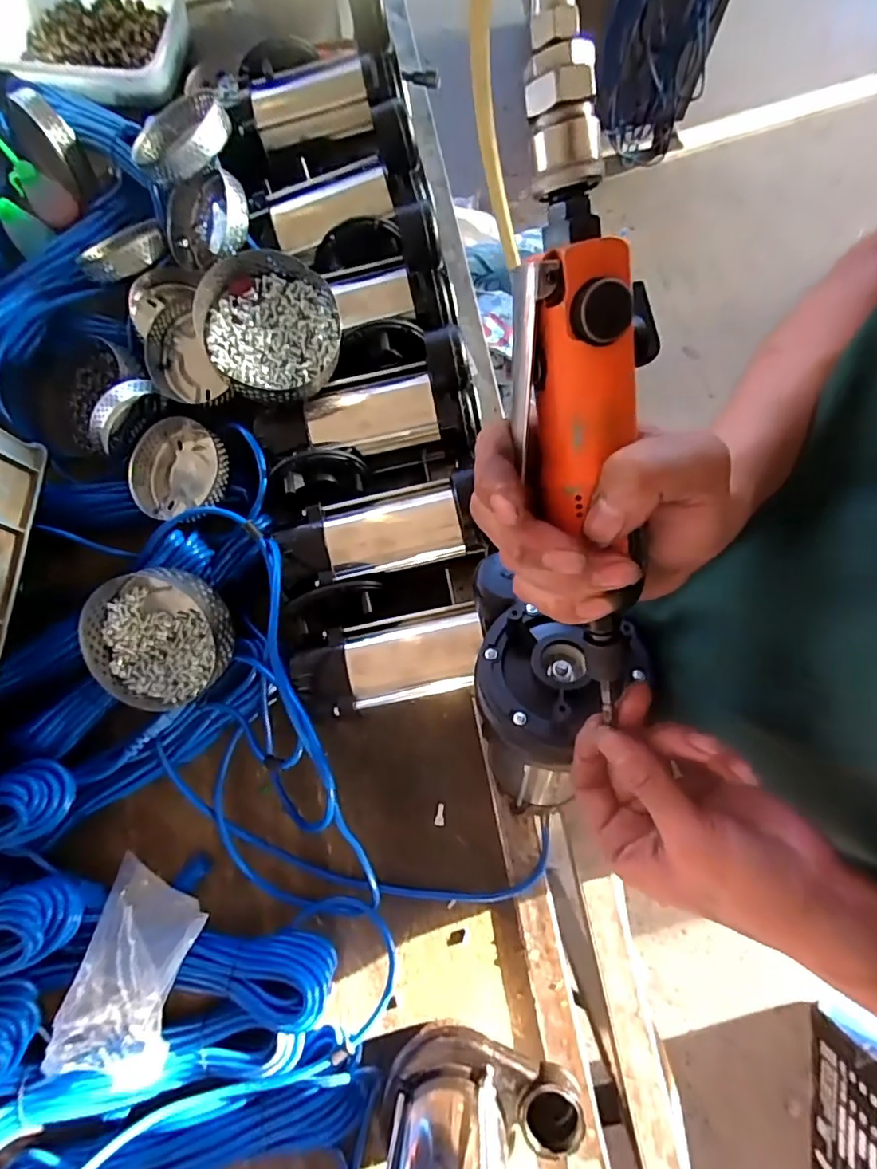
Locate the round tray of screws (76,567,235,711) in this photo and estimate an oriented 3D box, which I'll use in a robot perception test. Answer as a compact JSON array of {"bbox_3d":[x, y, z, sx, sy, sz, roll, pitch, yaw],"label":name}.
[{"bbox_3d":[-0.276,0.055,0.538,0.144,0.059,0.129,-3,80,3],"label":"round tray of screws"}]

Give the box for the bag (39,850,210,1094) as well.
[{"bbox_3d":[-0.281,0.354,0.500,0.101,0.052,0.163,14,81,5],"label":"bag"}]

